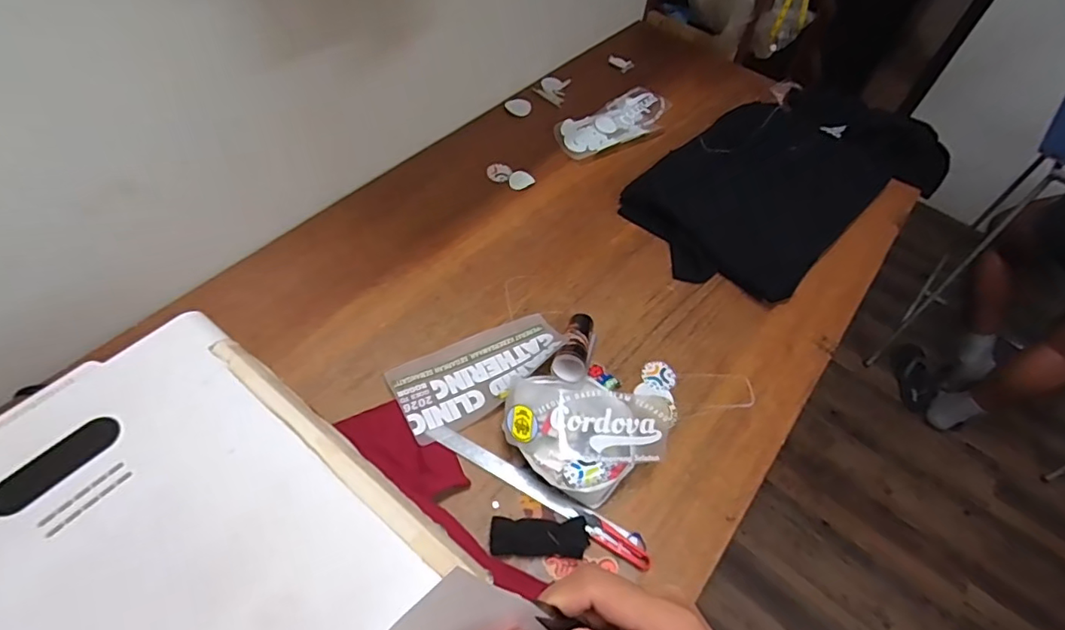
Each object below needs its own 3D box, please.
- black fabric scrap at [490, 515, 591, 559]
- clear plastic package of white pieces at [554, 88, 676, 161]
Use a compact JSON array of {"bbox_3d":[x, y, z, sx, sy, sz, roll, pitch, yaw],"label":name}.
[{"bbox_3d":[0.010,0.291,0.719,0.131,0.031,0.050,4,54,-4],"label":"black fabric scrap"},{"bbox_3d":[0.206,-0.454,1.293,0.348,0.027,0.154,-34,65,-27],"label":"clear plastic package of white pieces"}]

